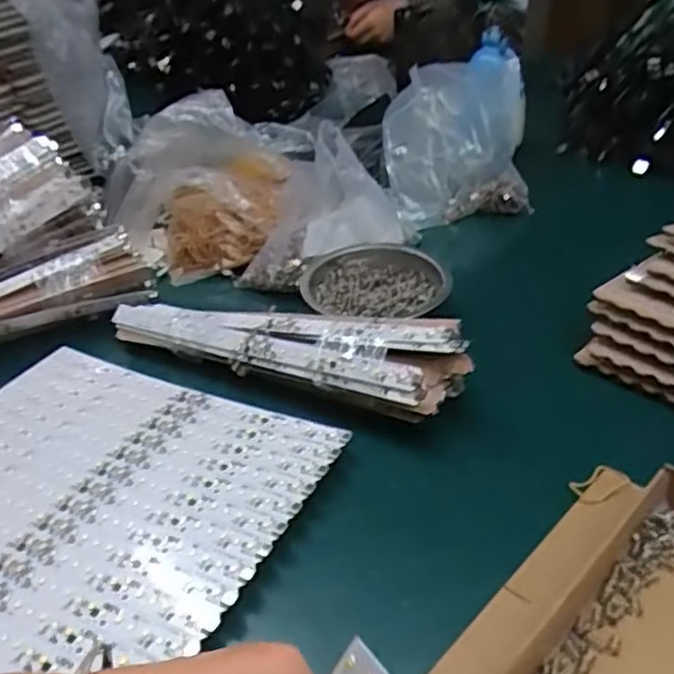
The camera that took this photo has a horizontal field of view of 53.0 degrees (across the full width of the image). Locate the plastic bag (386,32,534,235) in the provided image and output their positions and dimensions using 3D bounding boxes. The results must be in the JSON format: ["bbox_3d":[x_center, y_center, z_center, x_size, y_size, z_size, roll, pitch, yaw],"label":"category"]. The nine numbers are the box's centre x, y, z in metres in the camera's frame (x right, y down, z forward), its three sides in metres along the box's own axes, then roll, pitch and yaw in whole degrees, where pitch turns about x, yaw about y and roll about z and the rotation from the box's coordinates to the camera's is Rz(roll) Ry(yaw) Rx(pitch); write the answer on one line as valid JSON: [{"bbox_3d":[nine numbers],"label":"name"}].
[{"bbox_3d":[0.135,-0.237,0.788,0.164,0.125,0.212,1,37,8],"label":"plastic bag"}]

